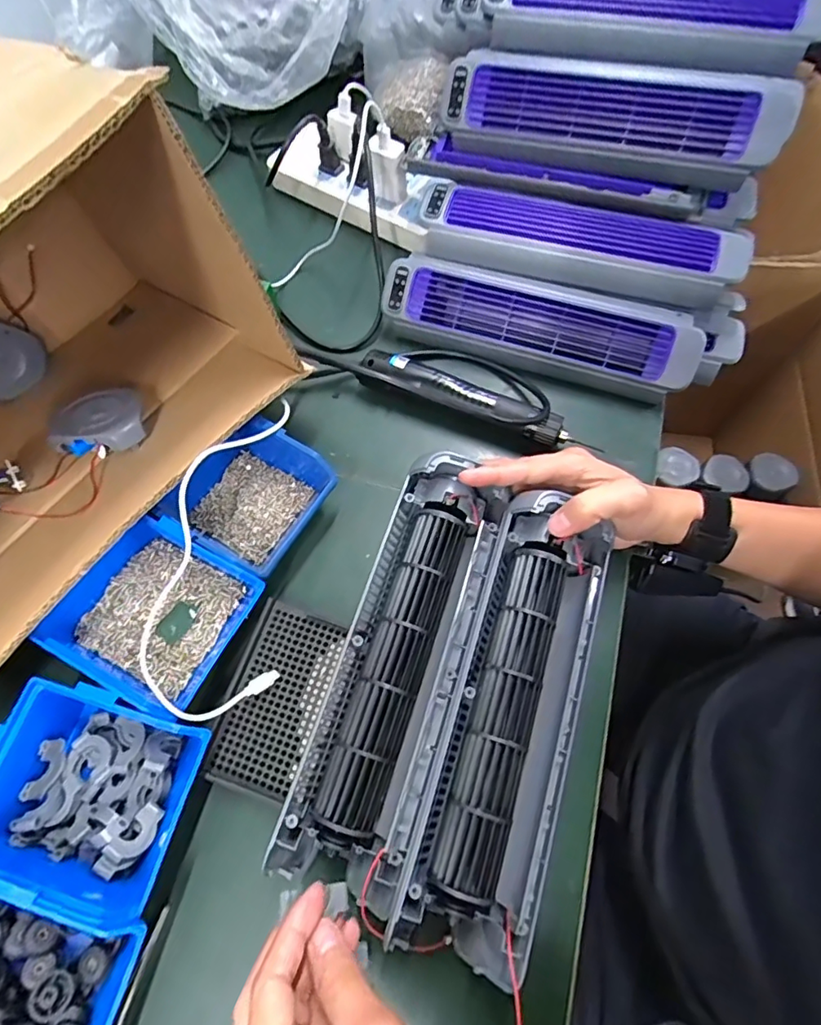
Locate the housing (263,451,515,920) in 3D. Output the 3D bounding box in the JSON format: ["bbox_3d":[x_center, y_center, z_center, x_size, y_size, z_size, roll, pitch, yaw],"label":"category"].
[{"bbox_3d":[-0.007,0.105,0.380,0.093,0.055,0.293,16,70,9],"label":"housing"}]

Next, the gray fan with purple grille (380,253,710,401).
[{"bbox_3d":[0.122,-0.183,0.513,0.297,0.040,0.080,18,111,10],"label":"gray fan with purple grille"}]

